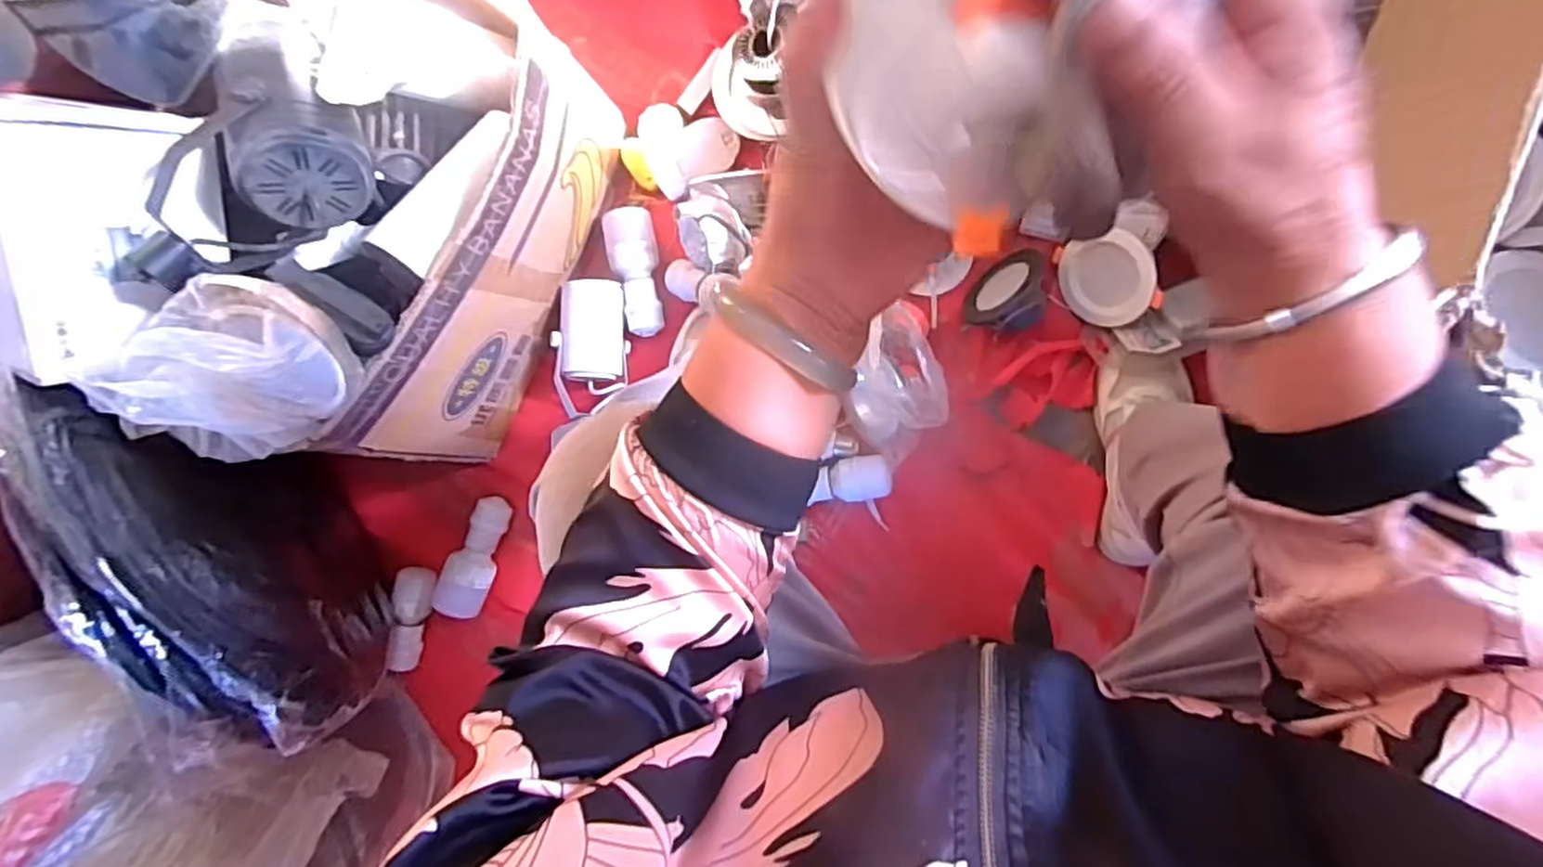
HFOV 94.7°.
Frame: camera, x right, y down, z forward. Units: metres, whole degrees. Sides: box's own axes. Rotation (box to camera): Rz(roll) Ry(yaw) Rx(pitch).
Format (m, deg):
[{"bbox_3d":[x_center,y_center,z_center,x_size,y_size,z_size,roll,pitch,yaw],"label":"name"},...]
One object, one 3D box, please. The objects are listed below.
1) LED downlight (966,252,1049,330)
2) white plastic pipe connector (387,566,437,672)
[{"bbox_3d":[0.259,-0.147,0.761,0.043,0.083,0.091,27,95,-34],"label":"LED downlight"},{"bbox_3d":[-0.446,0.233,0.880,0.044,0.034,0.126,6,91,10],"label":"white plastic pipe connector"}]

